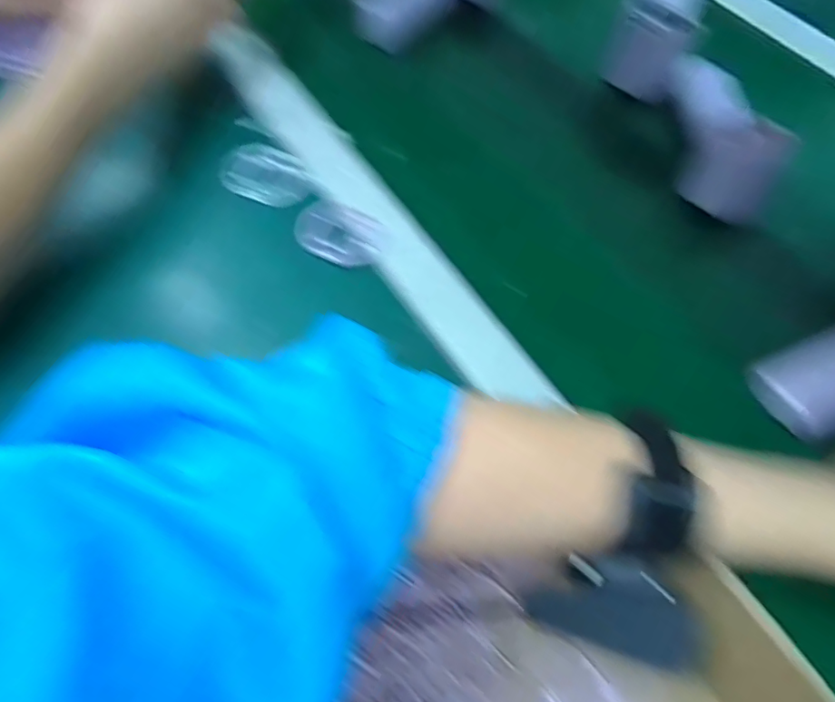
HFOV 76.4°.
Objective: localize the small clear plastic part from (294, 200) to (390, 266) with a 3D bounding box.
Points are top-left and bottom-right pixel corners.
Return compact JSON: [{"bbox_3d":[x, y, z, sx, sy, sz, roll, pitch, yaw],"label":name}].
[{"bbox_3d":[-0.059,-0.091,0.412,0.069,0.007,0.053,24,67,11],"label":"small clear plastic part"}]

